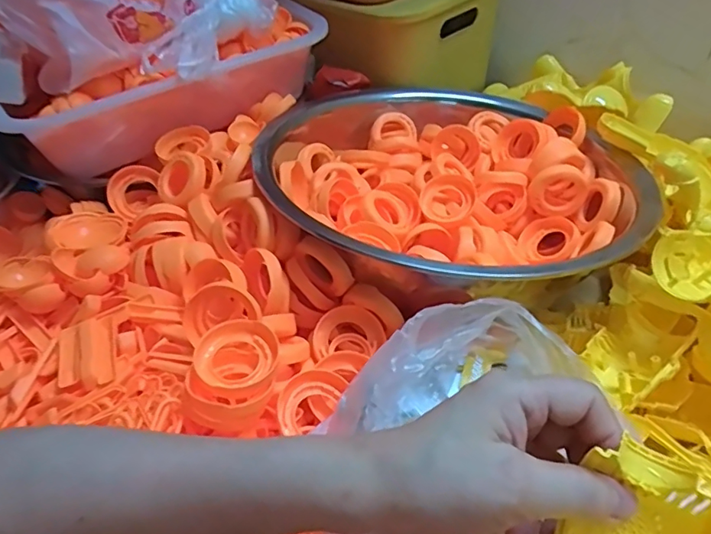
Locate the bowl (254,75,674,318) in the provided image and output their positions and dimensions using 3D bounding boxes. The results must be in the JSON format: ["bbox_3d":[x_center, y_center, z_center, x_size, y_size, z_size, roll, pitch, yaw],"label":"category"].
[{"bbox_3d":[0.100,-0.092,0.573,0.367,0.108,0.367,-4,42,4],"label":"bowl"}]

